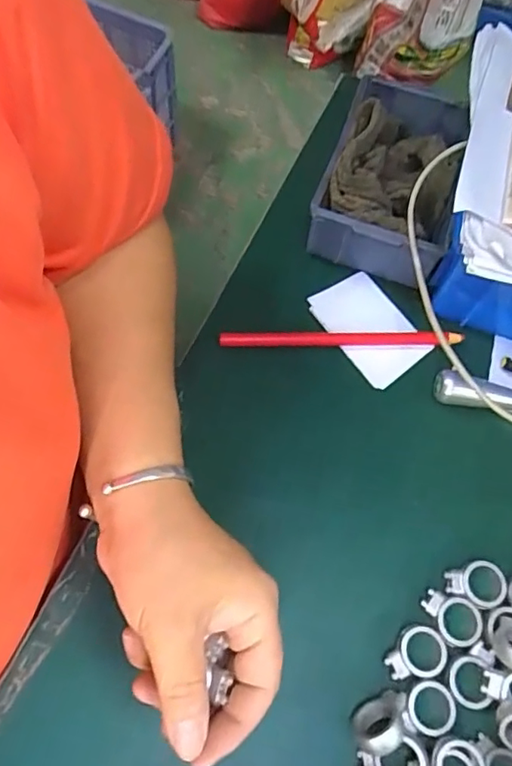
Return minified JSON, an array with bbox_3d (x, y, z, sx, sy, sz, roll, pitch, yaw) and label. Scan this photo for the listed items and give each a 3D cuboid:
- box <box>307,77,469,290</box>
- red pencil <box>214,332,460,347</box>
[{"bbox_3d":[0.102,-0.152,0.407,0.092,0.070,0.150,19,66,5],"label":"box"},{"bbox_3d":[0.059,-0.031,0.385,0.165,0.010,0.011,1,66,-4],"label":"red pencil"}]

